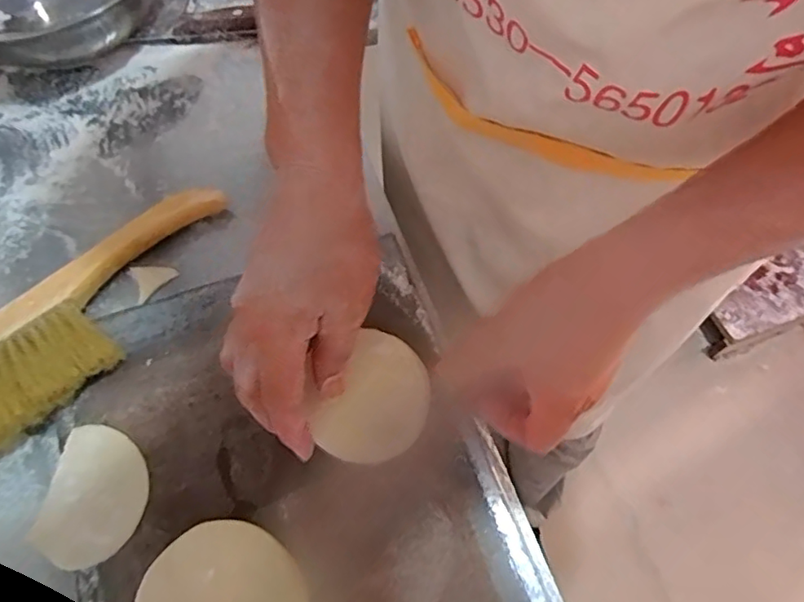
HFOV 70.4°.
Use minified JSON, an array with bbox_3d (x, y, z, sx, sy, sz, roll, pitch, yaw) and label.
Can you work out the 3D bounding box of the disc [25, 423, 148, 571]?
[{"bbox_3d":[-0.198,0.126,0.366,0.067,0.008,0.081,18,70,9],"label":"disc"}]

